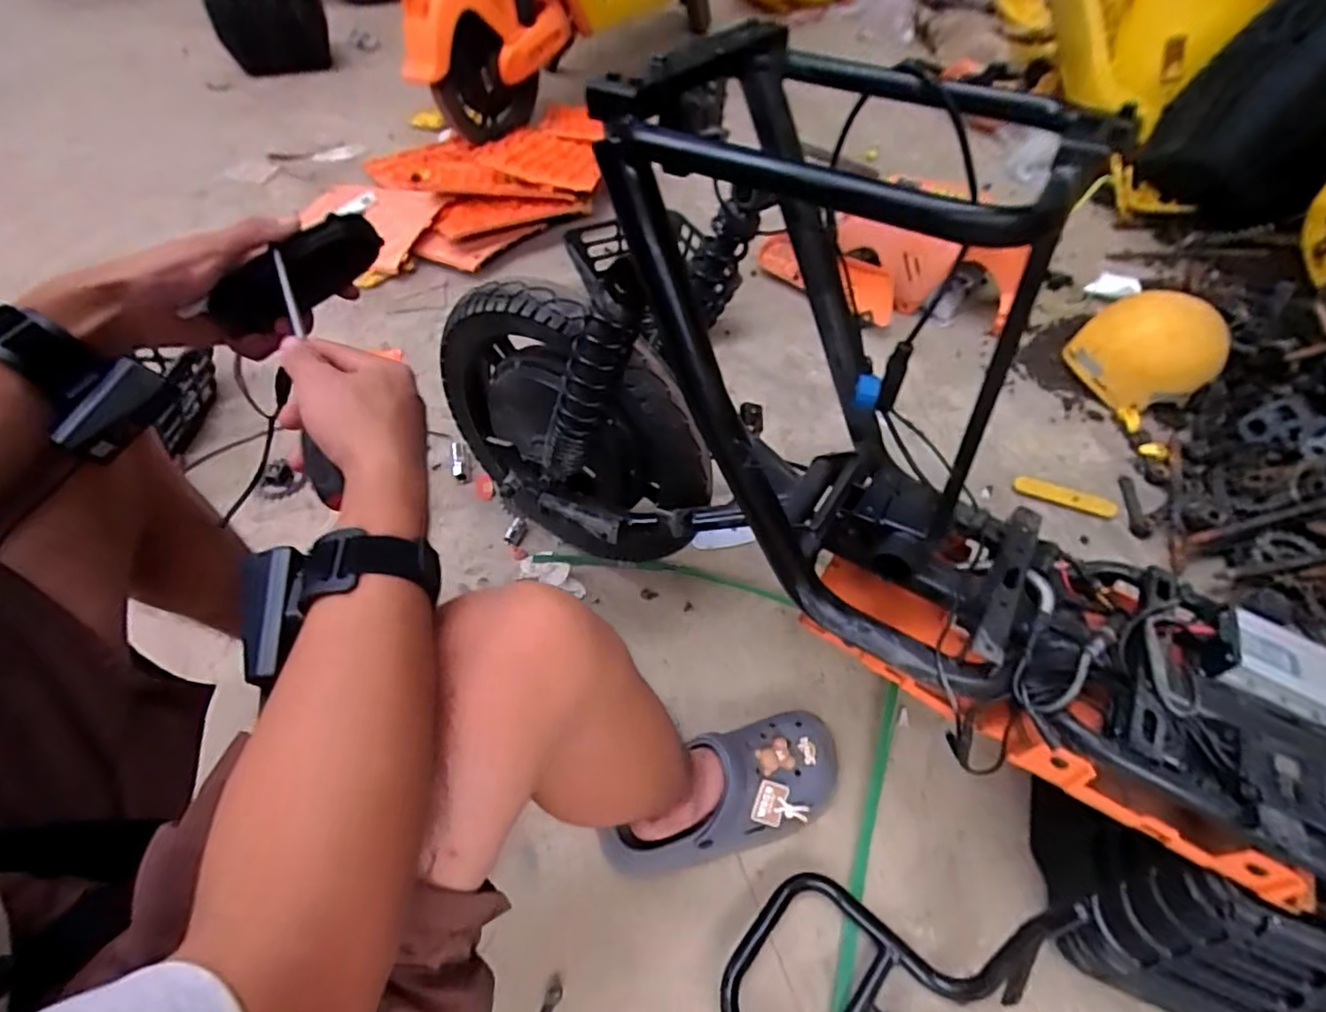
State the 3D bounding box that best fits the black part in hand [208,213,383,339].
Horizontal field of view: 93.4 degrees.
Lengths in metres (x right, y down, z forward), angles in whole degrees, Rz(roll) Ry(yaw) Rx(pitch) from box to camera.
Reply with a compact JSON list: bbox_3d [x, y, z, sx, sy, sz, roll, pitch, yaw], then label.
[{"bbox_3d":[-0.272,-0.170,0.464,0.129,0.051,0.021,-37,60,-8],"label":"black part in hand"}]

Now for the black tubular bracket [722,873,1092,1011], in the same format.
[{"bbox_3d":[0.184,0.428,0.546,0.213,0.141,0.293,36,60,24],"label":"black tubular bracket"}]

